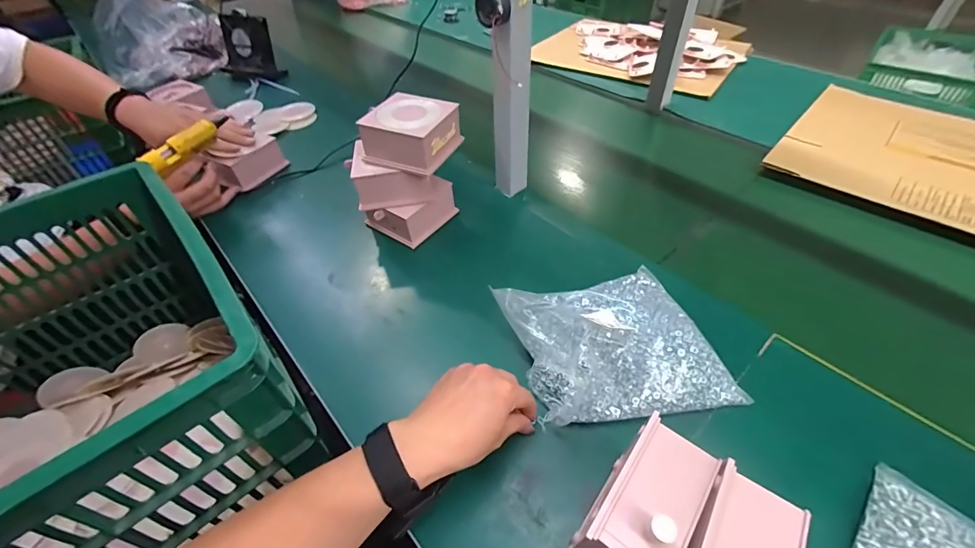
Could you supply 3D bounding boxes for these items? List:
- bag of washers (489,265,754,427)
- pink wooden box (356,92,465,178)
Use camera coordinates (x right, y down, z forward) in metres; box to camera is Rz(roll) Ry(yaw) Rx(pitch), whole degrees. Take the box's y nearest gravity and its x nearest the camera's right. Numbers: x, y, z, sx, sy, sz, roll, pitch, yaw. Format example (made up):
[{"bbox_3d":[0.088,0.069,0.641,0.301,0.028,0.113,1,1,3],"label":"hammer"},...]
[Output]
[{"bbox_3d":[0.136,0.075,0.459,0.203,0.051,0.176,-13,47,-9],"label":"bag of washers"},{"bbox_3d":[-0.104,-0.195,0.577,0.101,0.060,0.107,20,50,21],"label":"pink wooden box"}]

